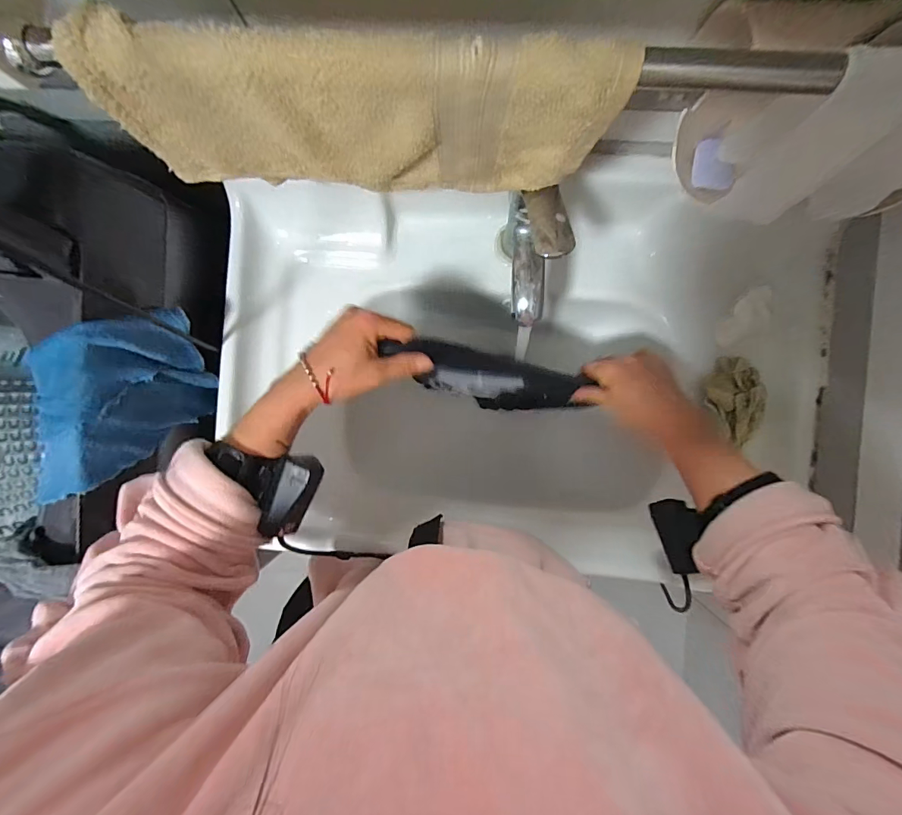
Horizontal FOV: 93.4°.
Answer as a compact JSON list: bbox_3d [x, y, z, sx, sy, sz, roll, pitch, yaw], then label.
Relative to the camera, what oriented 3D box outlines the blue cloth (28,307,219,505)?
[{"bbox_3d":[-0.345,-0.009,0.456,0.097,0.139,0.194,5,91,3],"label":"blue cloth"}]

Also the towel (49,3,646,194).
[{"bbox_3d":[-0.060,-0.197,0.300,0.325,0.134,0.032,4,91,3],"label":"towel"}]

